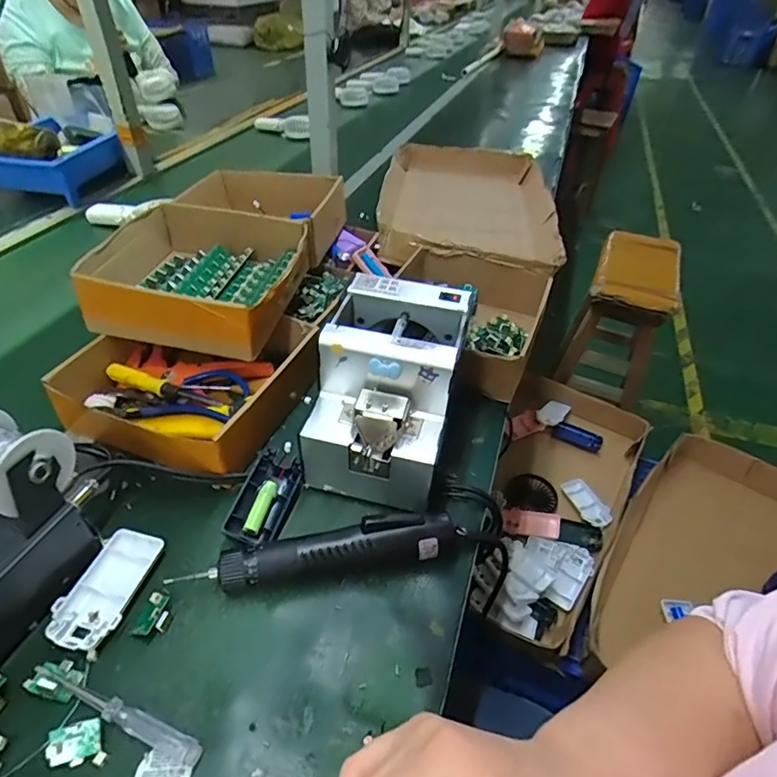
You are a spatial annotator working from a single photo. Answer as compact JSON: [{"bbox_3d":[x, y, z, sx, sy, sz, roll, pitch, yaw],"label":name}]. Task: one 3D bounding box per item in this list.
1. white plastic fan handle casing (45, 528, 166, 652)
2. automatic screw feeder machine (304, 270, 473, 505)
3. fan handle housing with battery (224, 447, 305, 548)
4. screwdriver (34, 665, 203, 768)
[{"bbox_3d":[-0.225,0.160,0.407,0.050,0.014,0.095,8,42,7],"label":"white plastic fan handle casing"},{"bbox_3d":[0.001,0.003,0.496,0.121,0.151,0.166,10,42,9],"label":"automatic screw feeder machine"},{"bbox_3d":[-0.113,0.103,0.467,0.043,0.032,0.086,12,42,11],"label":"fan handle housing with battery"},{"bbox_3d":[-0.187,0.220,0.346,0.134,0.010,0.014,16,43,15],"label":"screwdriver"}]

